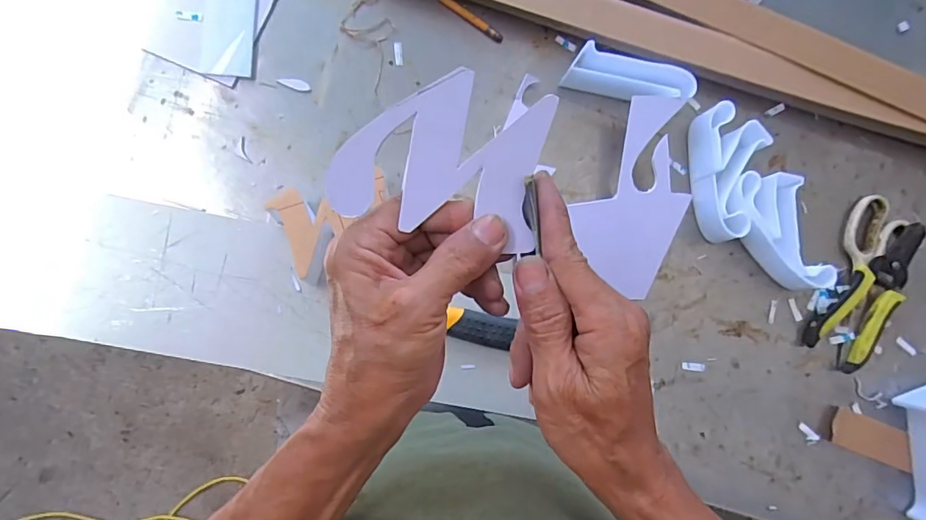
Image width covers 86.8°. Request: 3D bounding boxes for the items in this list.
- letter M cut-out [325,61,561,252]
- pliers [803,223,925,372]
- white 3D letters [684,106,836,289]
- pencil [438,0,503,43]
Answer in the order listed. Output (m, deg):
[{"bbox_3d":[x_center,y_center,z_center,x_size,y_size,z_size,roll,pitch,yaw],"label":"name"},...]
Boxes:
[{"bbox_3d":[-0.010,-0.053,0.246,0.104,0.006,0.078,13,99,-4],"label":"letter M cut-out"},{"bbox_3d":[0.444,0.042,0.524,0.077,0.021,0.168,40,85,-1],"label":"pliers"},{"bbox_3d":[0.296,-0.060,0.508,0.092,0.041,0.202,-17,88,-5],"label":"white 3D letters"},{"bbox_3d":[0.006,-0.258,0.519,0.084,0.004,0.012,33,85,-2],"label":"pencil"}]

